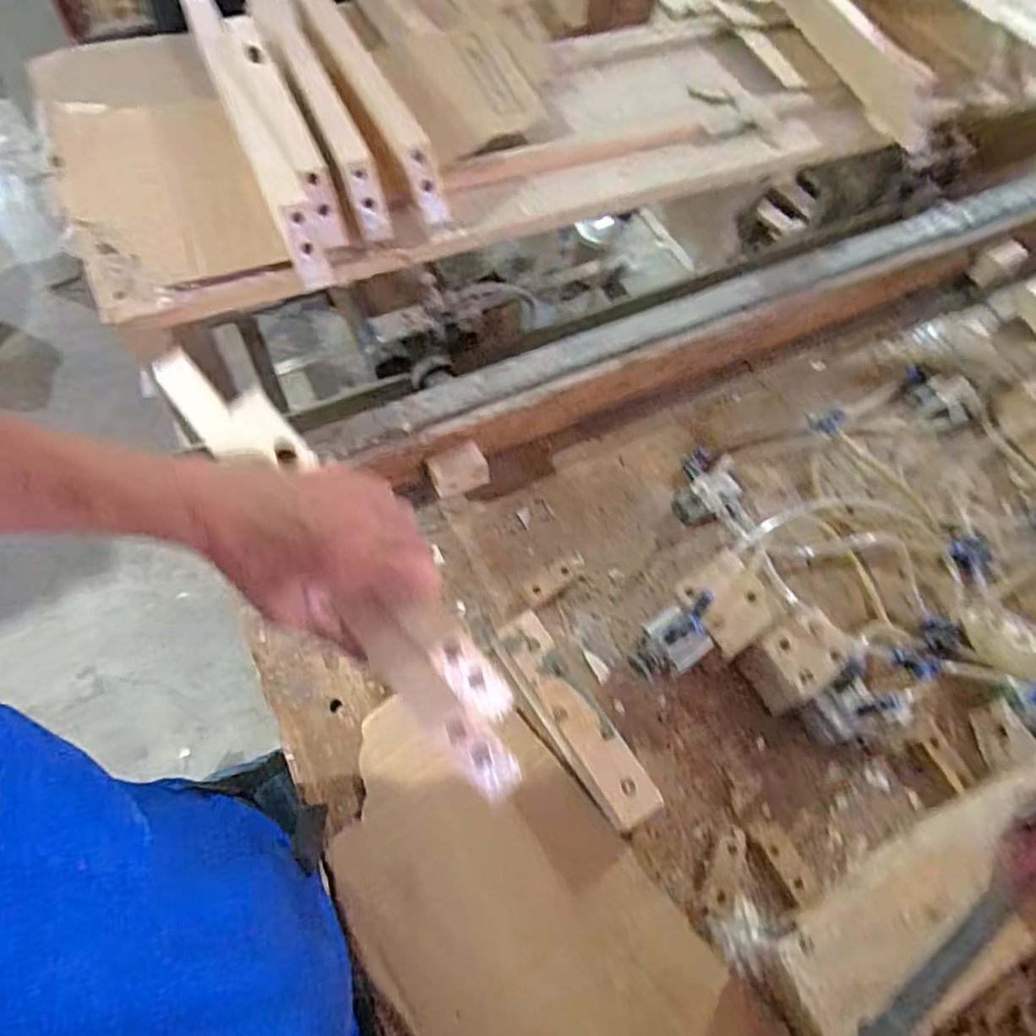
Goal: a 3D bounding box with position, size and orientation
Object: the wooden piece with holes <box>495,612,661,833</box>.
[{"bbox_3d":[0.050,0.184,0.611,0.050,0.021,0.205,-29,67,-18],"label":"wooden piece with holes"}]

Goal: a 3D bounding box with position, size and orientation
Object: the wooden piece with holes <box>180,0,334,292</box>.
[{"bbox_3d":[-0.302,-0.443,0.745,0.040,0.058,0.492,-21,65,-14],"label":"wooden piece with holes"}]

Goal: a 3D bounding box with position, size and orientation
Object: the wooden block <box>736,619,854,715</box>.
[{"bbox_3d":[0.270,0.146,0.661,0.088,0.073,0.069,-28,67,-17],"label":"wooden block"}]

